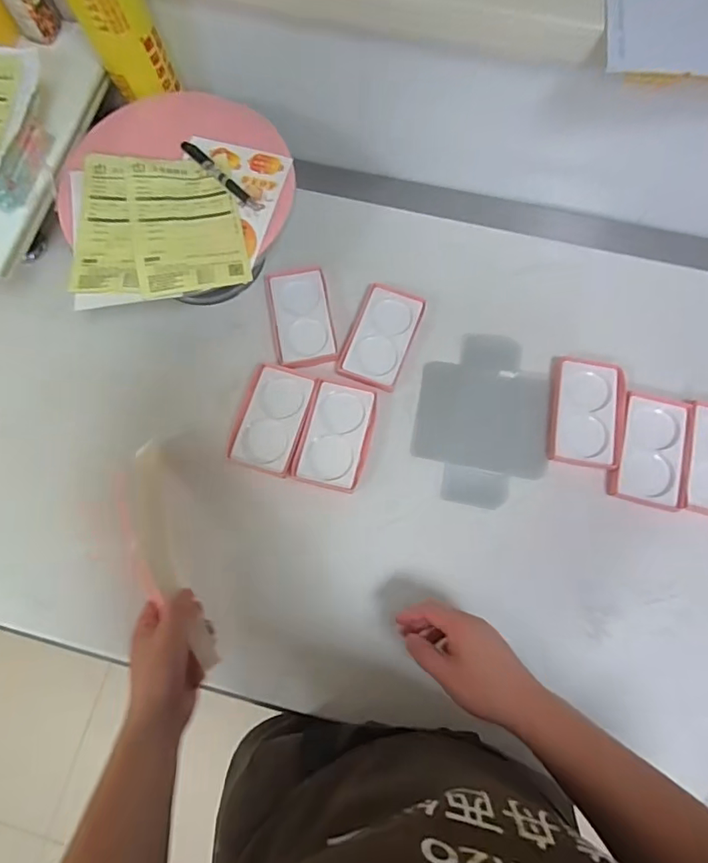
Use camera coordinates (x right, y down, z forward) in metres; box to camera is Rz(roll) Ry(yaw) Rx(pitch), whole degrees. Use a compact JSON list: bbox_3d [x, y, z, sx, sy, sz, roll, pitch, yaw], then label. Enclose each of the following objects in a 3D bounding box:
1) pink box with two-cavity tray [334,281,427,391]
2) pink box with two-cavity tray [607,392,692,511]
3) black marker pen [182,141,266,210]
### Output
[{"bbox_3d":[0.038,-0.133,0.706,0.083,0.019,0.145,20,76,6],"label":"pink box with two-cavity tray"},{"bbox_3d":[0.388,0.021,0.660,0.087,0.016,0.147,14,76,5],"label":"pink box with two-cavity tray"},{"bbox_3d":[-0.163,-0.314,0.624,0.135,0.009,0.015,42,80,11],"label":"black marker pen"}]

